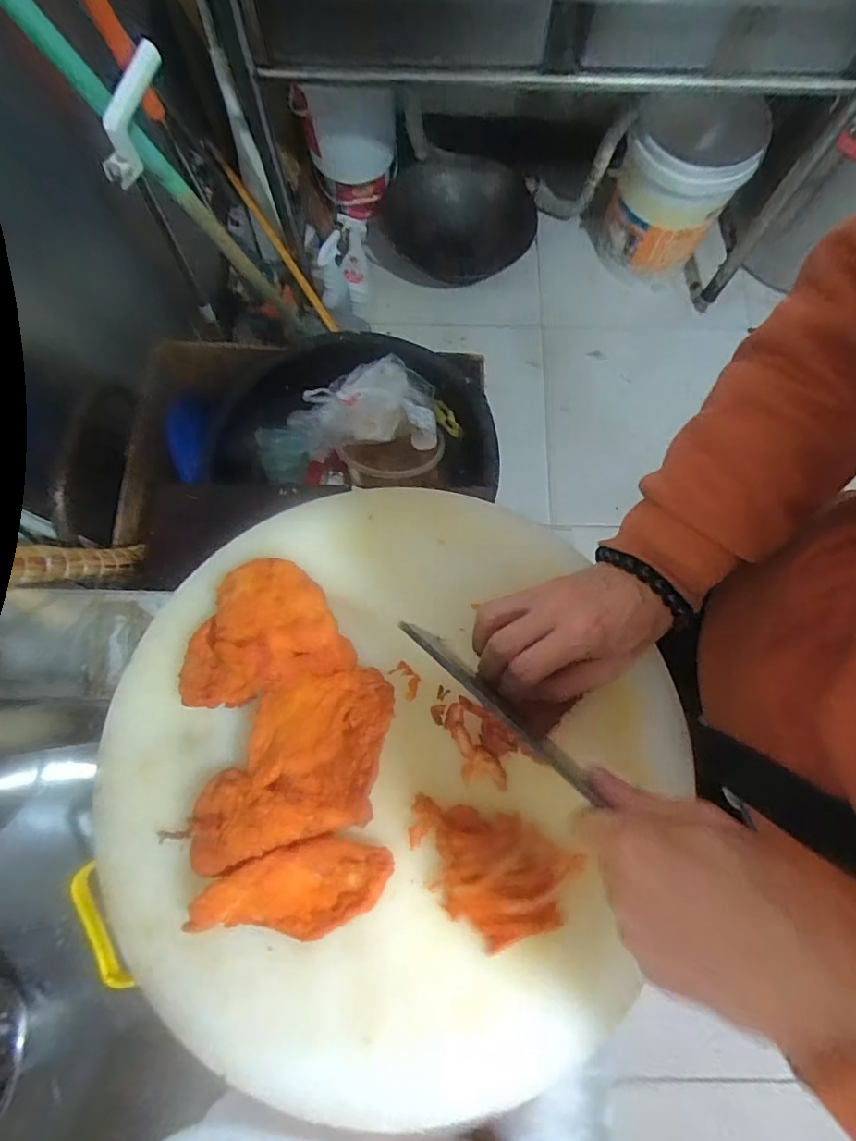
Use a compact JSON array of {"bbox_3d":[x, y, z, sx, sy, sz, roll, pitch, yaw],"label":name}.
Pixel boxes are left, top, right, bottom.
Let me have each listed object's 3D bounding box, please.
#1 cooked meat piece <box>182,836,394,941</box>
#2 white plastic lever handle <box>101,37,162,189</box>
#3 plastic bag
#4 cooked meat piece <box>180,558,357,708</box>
[{"bbox_3d":[-0.085,0.206,0.339,0.120,0.037,0.056,-10,77,-3],"label":"cooked meat piece"},{"bbox_3d":[-0.363,-0.551,0.634,0.035,0.045,0.154,38,115,8],"label":"white plastic lever handle"},{"bbox_3d":[-0.099,-0.258,0.781,0.219,0.106,0.136,-5,77,-1],"label":"plastic bag"},{"bbox_3d":[-0.125,0.041,0.376,0.123,0.043,0.098,-18,77,-4],"label":"cooked meat piece"}]

